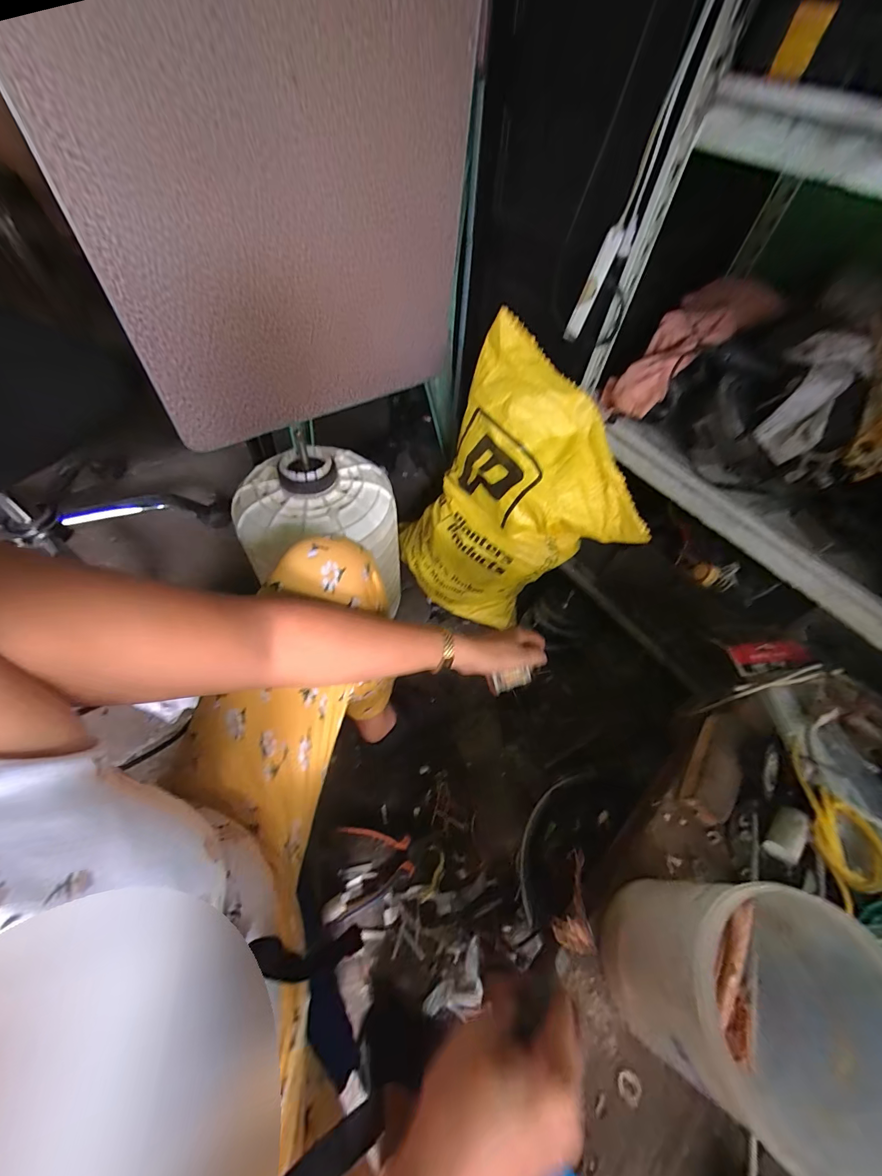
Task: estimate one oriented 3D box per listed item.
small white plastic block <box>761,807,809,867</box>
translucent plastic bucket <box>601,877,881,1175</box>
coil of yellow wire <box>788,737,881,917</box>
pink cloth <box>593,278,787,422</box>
[{"bbox_3d":[0.380,0.271,0.429,0.023,0.021,0.059,39,61,20],"label":"small white plastic block"},{"bbox_3d":[0.227,0.302,0.288,0.134,0.156,0.130,2,56,-3],"label":"translucent plastic bucket"},{"bbox_3d":[0.430,0.252,0.419,0.060,0.017,0.153,9,56,1],"label":"coil of yellow wire"},{"bbox_3d":[0.428,-0.419,0.670,0.309,0.092,0.151,-44,67,-3],"label":"pink cloth"}]

